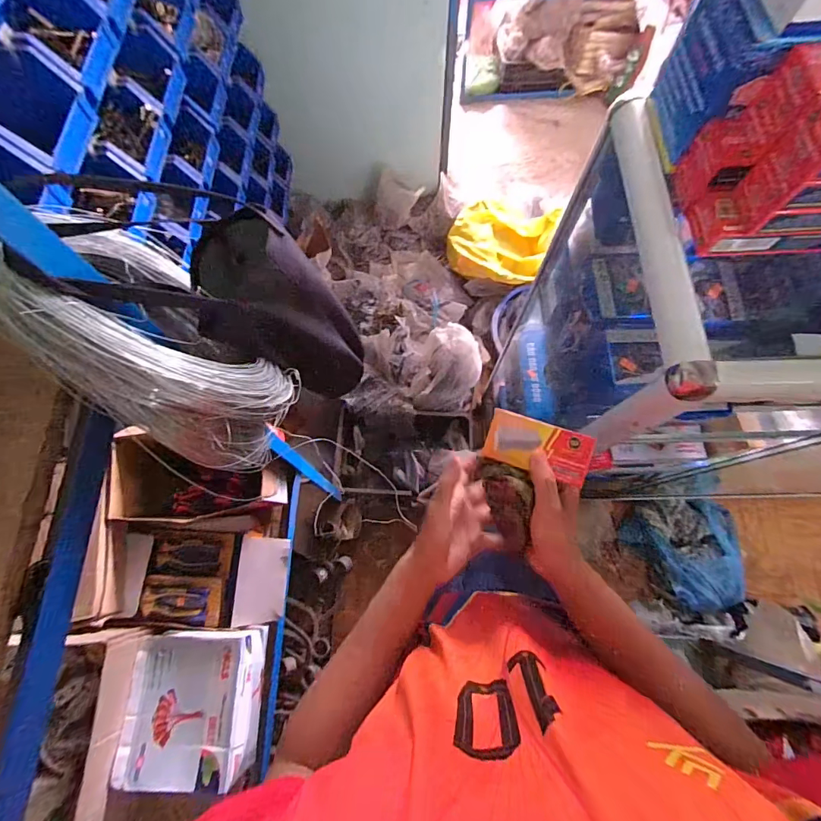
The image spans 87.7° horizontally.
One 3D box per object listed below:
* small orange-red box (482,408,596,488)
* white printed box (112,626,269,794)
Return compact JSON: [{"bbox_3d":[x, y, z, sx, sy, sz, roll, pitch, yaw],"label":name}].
[{"bbox_3d":[0.137,0.039,0.461,0.109,0.019,0.054,17,73,17],"label":"small orange-red box"},{"bbox_3d":[-0.331,0.451,0.661,0.179,0.076,0.200,2,72,1],"label":"white printed box"}]

